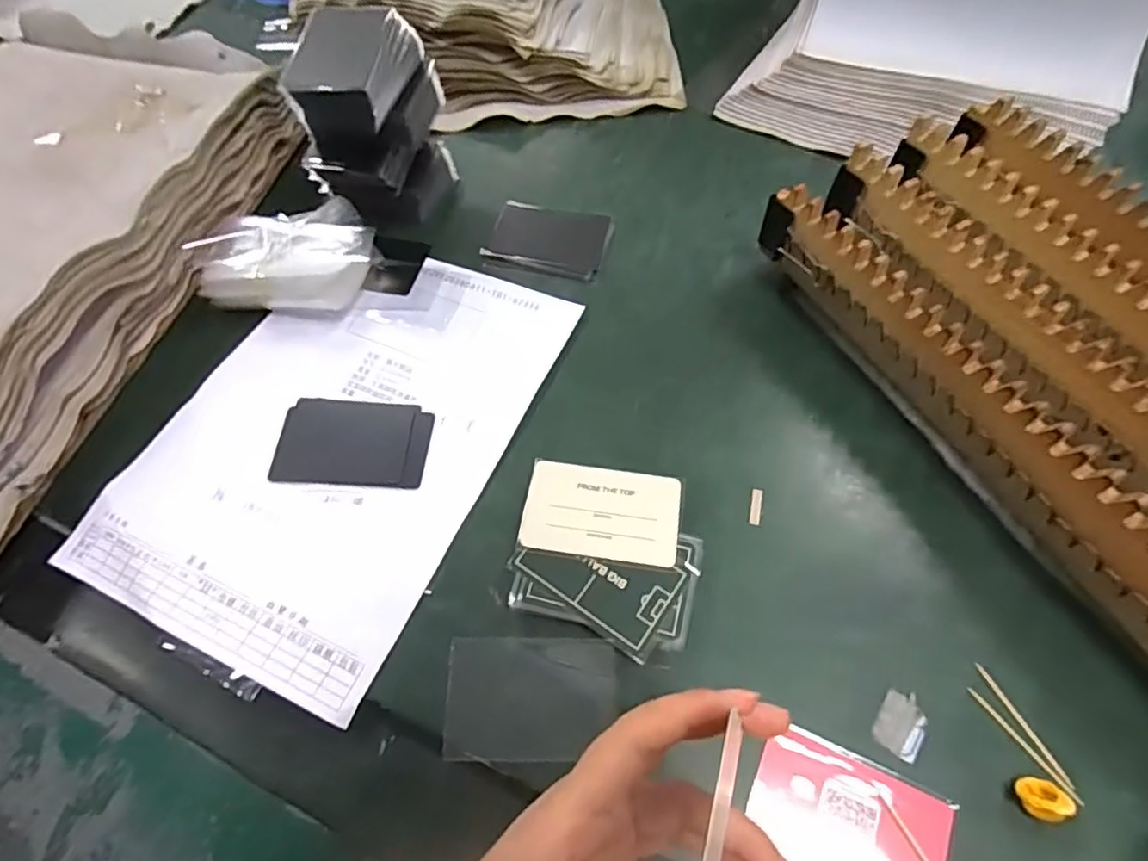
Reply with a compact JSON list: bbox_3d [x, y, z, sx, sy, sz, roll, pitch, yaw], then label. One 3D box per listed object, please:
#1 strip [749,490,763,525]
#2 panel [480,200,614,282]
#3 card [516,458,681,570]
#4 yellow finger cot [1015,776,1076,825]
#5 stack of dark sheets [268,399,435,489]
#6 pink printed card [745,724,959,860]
[{"bbox_3d":[0.107,0.044,0.366,0.006,0.004,0.023,10,63,9],"label":"strip"},{"bbox_3d":[-0.019,-0.145,0.477,0.088,0.006,0.065,10,63,9],"label":"panel"},{"bbox_3d":[0.016,0.045,0.350,0.084,0.004,0.053,9,60,3],"label":"card"},{"bbox_3d":[0.216,0.168,0.285,0.022,0.015,0.017,1,62,4],"label":"yellow finger cot"},{"bbox_3d":[-0.139,0.007,0.396,0.095,0.005,0.058,2,62,5],"label":"stack of dark sheets"},{"bbox_3d":[0.129,0.183,0.293,0.087,0.007,0.057,21,65,16],"label":"pink printed card"}]

